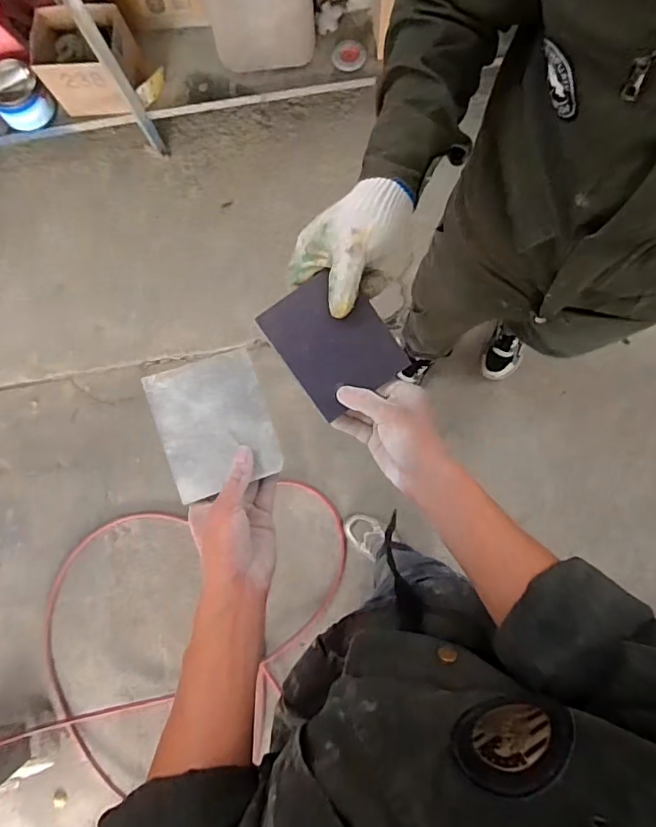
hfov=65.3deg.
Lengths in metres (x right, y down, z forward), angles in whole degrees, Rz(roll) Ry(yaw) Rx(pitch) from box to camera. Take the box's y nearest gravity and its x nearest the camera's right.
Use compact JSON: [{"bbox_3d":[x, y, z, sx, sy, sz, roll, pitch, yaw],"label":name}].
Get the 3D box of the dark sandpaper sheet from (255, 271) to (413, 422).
[{"bbox_3d":[0.007,-0.066,0.474,0.096,0.008,0.116,-36,101,-4],"label":"dark sandpaper sheet"}]

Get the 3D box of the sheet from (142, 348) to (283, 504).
[{"bbox_3d":[-0.102,0.009,0.464,0.096,0.006,0.115,-19,90,-11],"label":"sheet"}]

